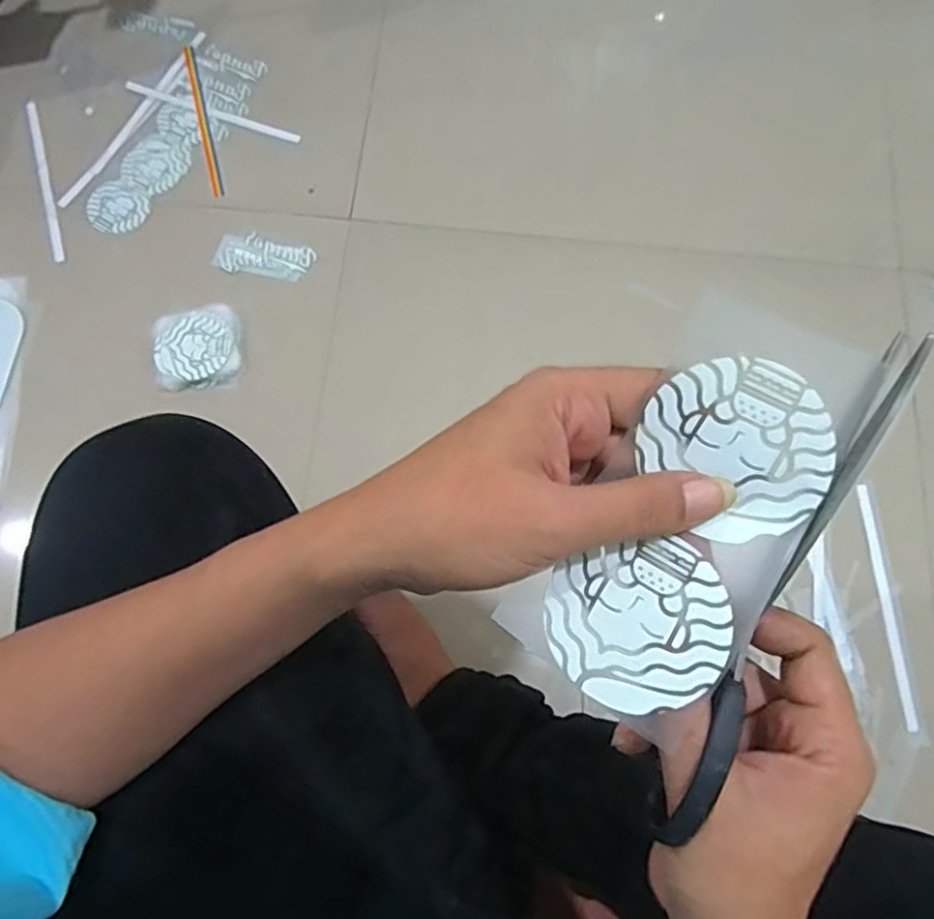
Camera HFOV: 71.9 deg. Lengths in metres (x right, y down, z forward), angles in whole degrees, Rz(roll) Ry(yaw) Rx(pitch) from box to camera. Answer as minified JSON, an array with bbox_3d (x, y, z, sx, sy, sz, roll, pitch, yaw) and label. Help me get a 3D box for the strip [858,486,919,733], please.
[{"bbox_3d":[0.401,0.136,0.611,0.019,0.007,0.223,-2,73,0],"label":"strip"}]

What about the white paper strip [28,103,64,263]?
[{"bbox_3d":[-0.474,-0.315,0.722,0.013,0.006,0.224,-19,74,-5],"label":"white paper strip"}]

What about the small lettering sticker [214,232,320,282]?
[{"bbox_3d":[-0.220,-0.221,0.698,0.105,0.005,0.049,8,75,1],"label":"small lettering sticker"}]

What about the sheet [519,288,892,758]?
[{"bbox_3d":[0.085,0.023,0.241,0.070,0.022,0.153,26,96,8],"label":"sheet"}]

